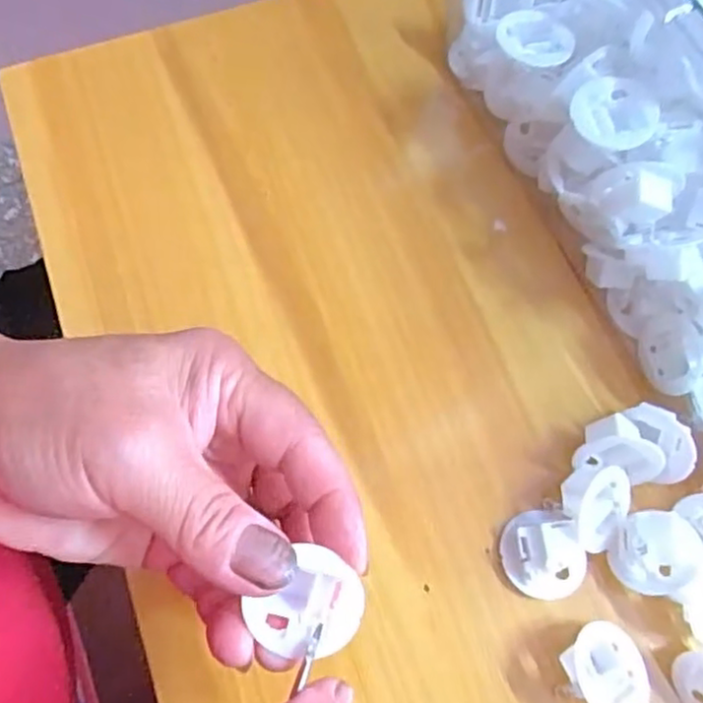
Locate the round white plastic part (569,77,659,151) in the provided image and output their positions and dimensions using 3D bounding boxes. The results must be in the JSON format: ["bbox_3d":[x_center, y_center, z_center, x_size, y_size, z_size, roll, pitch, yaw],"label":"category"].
[{"bbox_3d":[0.102,-0.092,0.265,0.031,0.005,0.031,1,71,-3],"label":"round white plastic part"}]

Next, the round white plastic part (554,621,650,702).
[{"bbox_3d":[0.092,0.116,0.247,0.030,0.018,0.030,1,71,-3],"label":"round white plastic part"}]

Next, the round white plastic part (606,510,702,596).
[{"bbox_3d":[0.115,0.076,0.258,0.031,0.025,0.028,-1,71,-4],"label":"round white plastic part"}]

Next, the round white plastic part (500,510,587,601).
[{"bbox_3d":[0.073,0.078,0.260,0.028,0.017,0.032,-18,73,-9],"label":"round white plastic part"}]

